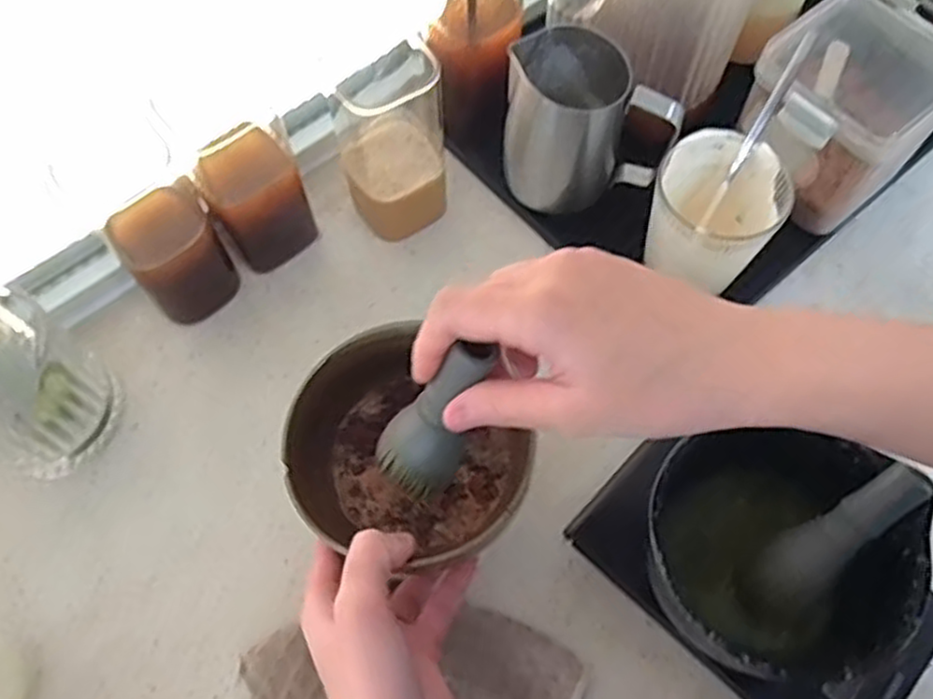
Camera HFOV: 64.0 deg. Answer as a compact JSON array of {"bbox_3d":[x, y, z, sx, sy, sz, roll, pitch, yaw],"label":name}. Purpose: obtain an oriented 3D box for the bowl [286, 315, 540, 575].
[{"bbox_3d":[-0.033,0.057,0.387,0.112,0.058,0.107,0,64,0],"label":"bowl"}]

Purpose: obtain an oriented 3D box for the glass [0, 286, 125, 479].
[{"bbox_3d":[-0.268,0.021,0.447,0.084,0.099,0.084,0,64,0],"label":"glass"}]

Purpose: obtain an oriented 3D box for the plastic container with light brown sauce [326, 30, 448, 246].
[{"bbox_3d":[-0.048,-0.133,0.508,0.073,0.115,0.074,-12,65,-6],"label":"plastic container with light brown sauce"}]

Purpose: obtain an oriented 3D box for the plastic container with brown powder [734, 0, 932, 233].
[{"bbox_3d":[0.254,-0.160,0.509,0.113,0.092,0.107,-39,70,-17],"label":"plastic container with brown powder"}]

